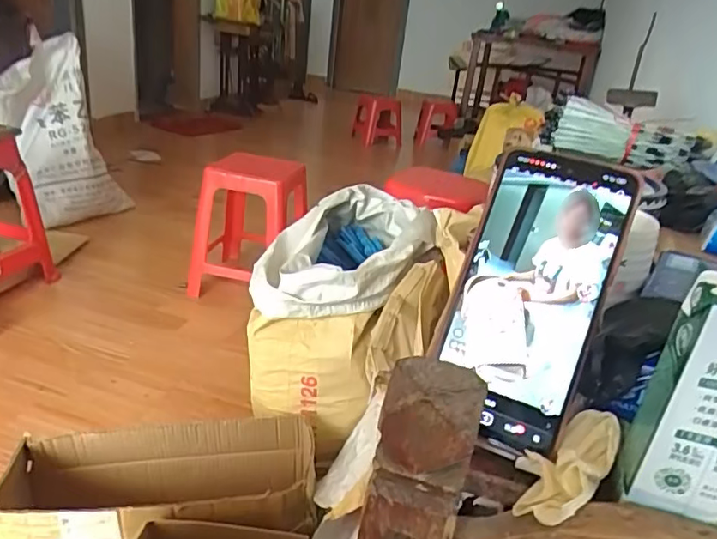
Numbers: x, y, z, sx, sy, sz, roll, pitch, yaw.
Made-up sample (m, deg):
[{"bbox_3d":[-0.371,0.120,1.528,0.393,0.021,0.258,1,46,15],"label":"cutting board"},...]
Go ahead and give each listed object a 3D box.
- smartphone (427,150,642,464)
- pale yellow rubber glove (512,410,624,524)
[{"bbox_3d":[0.094,0.015,0.320,0.081,0.163,0.006,15,-7,21],"label":"smartphone"},{"bbox_3d":[0.107,0.103,0.294,0.032,0.035,0.071,23,28,31],"label":"pale yellow rubber glove"}]

